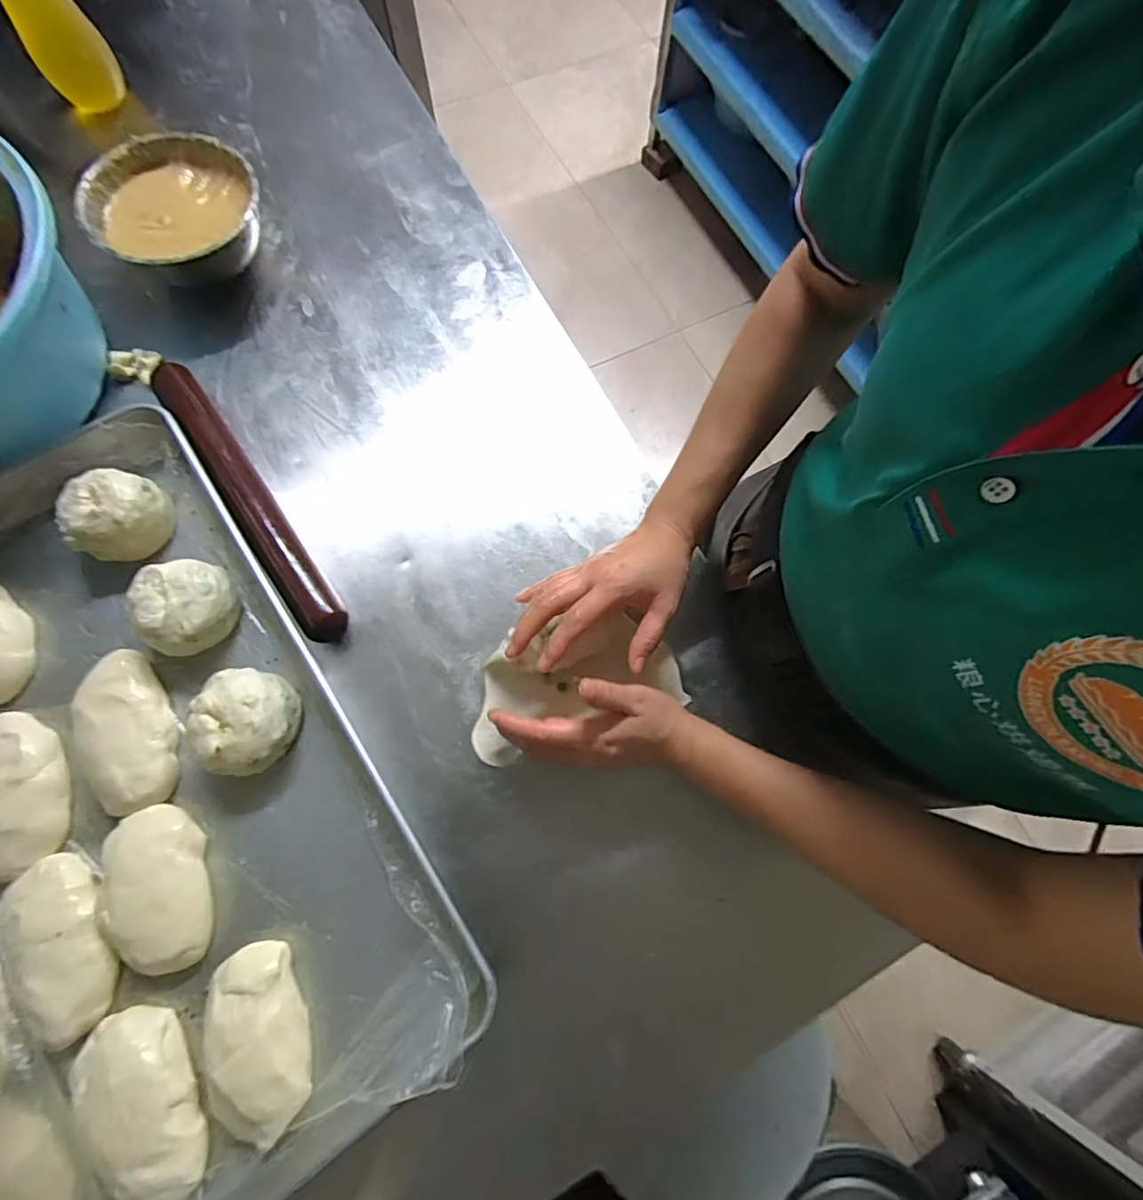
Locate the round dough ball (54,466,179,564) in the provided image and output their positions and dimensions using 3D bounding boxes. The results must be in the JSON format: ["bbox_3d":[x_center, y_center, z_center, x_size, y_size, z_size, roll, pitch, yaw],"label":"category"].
[{"bbox_3d":[-0.406,-0.076,0.481,0.070,0.053,0.069,1,73,-2],"label":"round dough ball"}]

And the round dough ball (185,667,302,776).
[{"bbox_3d":[-0.265,0.098,0.434,0.072,0.050,0.083,3,73,-1],"label":"round dough ball"}]

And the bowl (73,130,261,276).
[{"bbox_3d":[-0.411,-0.400,0.572,0.166,0.071,0.164,1,73,-2],"label":"bowl"}]

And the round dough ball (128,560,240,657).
[{"bbox_3d":[-0.327,0.008,0.459,0.066,0.054,0.072,1,73,-2],"label":"round dough ball"}]

